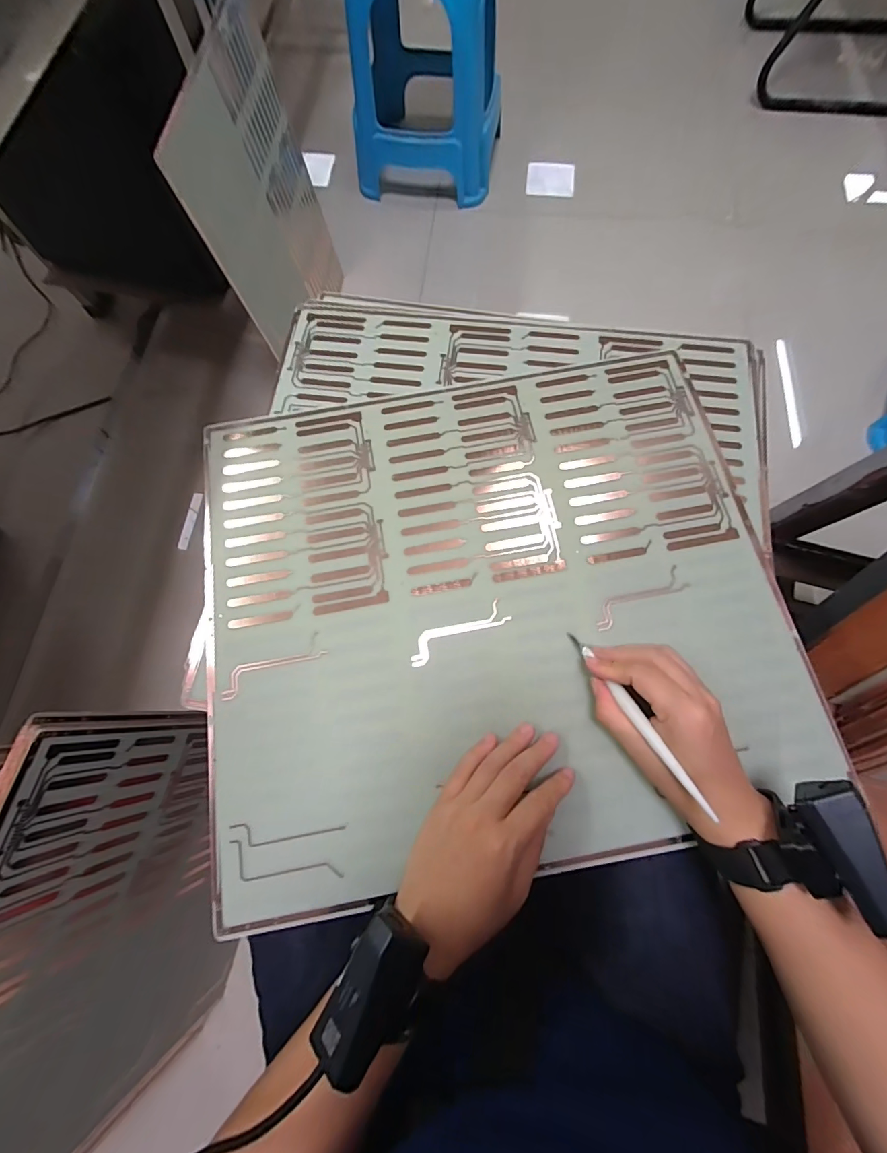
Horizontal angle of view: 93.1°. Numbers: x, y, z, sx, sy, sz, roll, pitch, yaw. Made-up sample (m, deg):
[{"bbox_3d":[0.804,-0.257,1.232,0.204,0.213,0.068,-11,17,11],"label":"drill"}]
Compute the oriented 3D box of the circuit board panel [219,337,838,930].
[{"bbox_3d":[0.042,0.011,0.367,0.478,0.012,0.422,-10,73,-1],"label":"circuit board panel"}]

